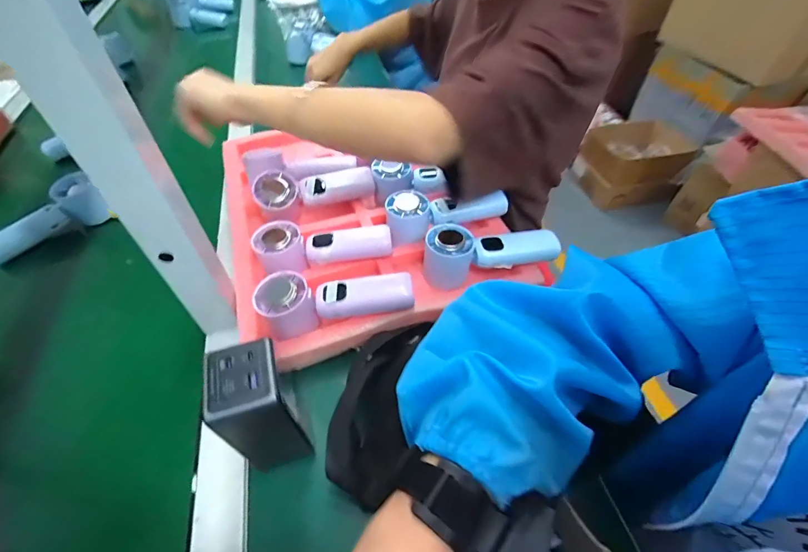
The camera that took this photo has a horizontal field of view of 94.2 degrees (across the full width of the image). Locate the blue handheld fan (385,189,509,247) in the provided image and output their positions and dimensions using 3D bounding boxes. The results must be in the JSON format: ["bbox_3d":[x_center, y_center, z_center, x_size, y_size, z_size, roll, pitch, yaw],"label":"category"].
[{"bbox_3d":[0.053,-0.079,0.490,0.147,0.066,0.062,-17,51,-17],"label":"blue handheld fan"}]

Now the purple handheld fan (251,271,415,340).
[{"bbox_3d":[-0.071,0.026,0.390,0.158,0.046,0.054,-6,49,-8],"label":"purple handheld fan"}]

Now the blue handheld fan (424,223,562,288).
[{"bbox_3d":[0.100,-0.023,0.439,0.151,0.065,0.043,-1,48,-3],"label":"blue handheld fan"}]

